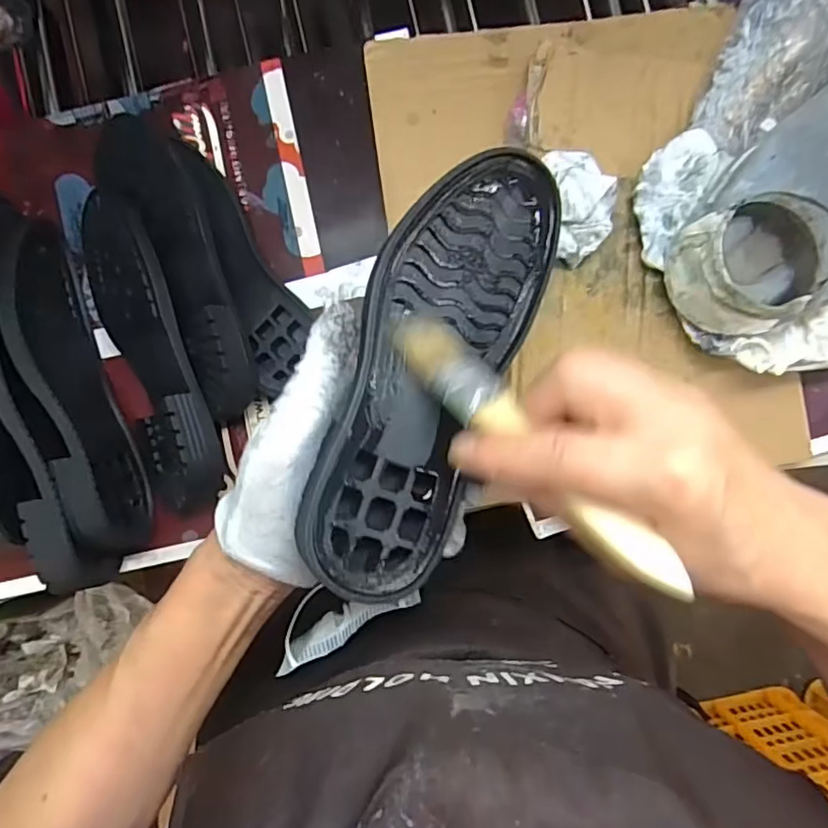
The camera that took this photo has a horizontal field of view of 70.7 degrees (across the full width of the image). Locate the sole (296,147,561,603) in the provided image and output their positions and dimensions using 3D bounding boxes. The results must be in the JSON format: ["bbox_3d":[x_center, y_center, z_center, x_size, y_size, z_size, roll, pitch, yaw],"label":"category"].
[{"bbox_3d":[0.006,-0.027,0.264,0.075,0.032,0.212,29,72,-20],"label":"sole"}]

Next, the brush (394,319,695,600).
[{"bbox_3d":[0.045,0.012,0.227,0.025,0.021,0.145,-41,64,-1],"label":"brush"}]

